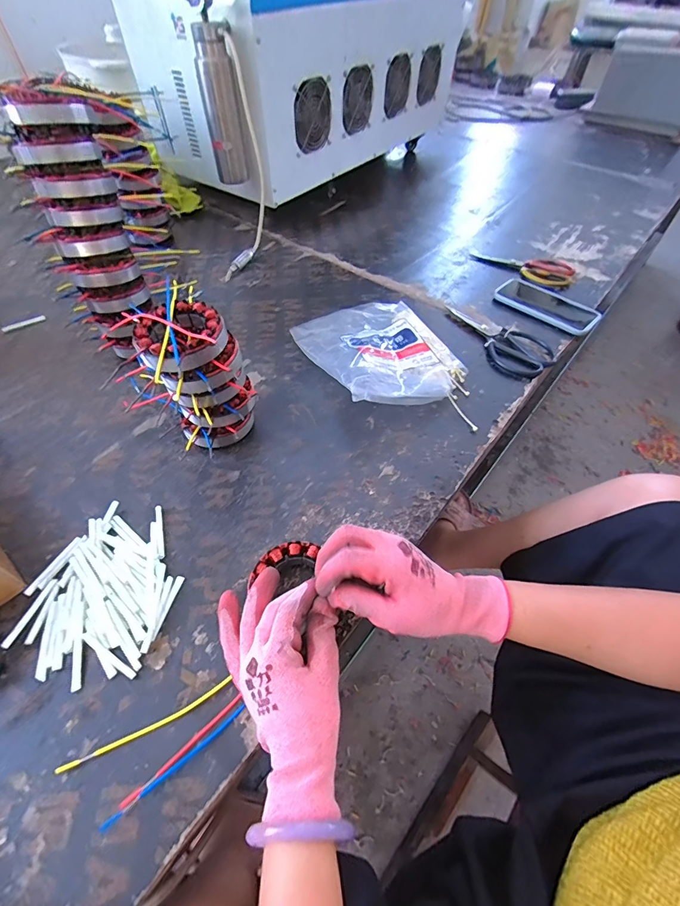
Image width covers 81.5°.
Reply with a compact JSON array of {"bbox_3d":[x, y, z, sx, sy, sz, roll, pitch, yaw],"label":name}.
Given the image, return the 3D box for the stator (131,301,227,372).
[{"bbox_3d":[-0.154,-0.115,0.392,0.095,0.030,0.087,1,53,-1],"label":"stator"}]

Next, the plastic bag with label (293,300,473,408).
[{"bbox_3d":[0.059,-0.164,0.584,0.195,0.060,0.248,-18,56,-16],"label":"plastic bag with label"}]

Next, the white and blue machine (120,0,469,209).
[{"bbox_3d":[-0.040,-0.936,0.914,0.373,0.362,0.843,33,59,22],"label":"white and blue machine"}]

